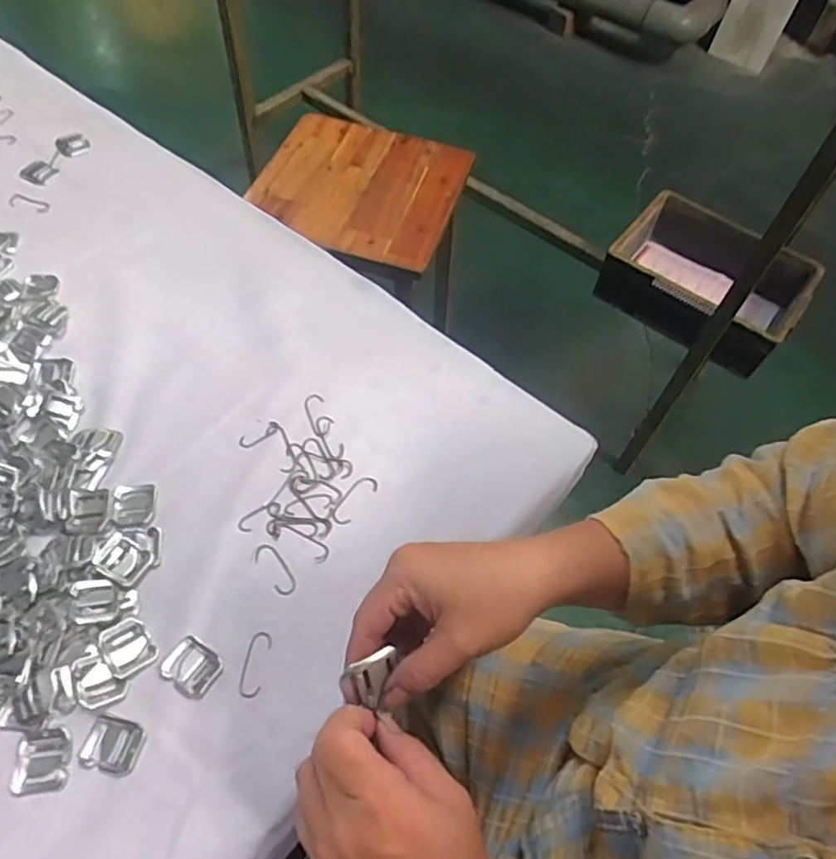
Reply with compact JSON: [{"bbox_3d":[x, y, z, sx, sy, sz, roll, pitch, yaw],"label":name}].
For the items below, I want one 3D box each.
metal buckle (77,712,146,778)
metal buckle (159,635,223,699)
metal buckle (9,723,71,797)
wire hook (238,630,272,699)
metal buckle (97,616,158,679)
[{"bbox_3d":[-0.191,0.198,0.407,0.035,0.006,0.031,13,56,4],"label":"metal buckle"},{"bbox_3d":[-0.151,0.159,0.435,0.036,0.005,0.029,29,58,14],"label":"metal buckle"},{"bbox_3d":[-0.233,0.204,0.400,0.032,0.005,0.037,-5,57,-8],"label":"metal buckle"},{"bbox_3d":[-0.111,0.159,0.440,0.015,0.004,0.043,9,56,1],"label":"wire hook"},{"bbox_3d":[-0.197,0.146,0.437,0.029,0.004,0.037,-33,64,-24],"label":"metal buckle"}]

